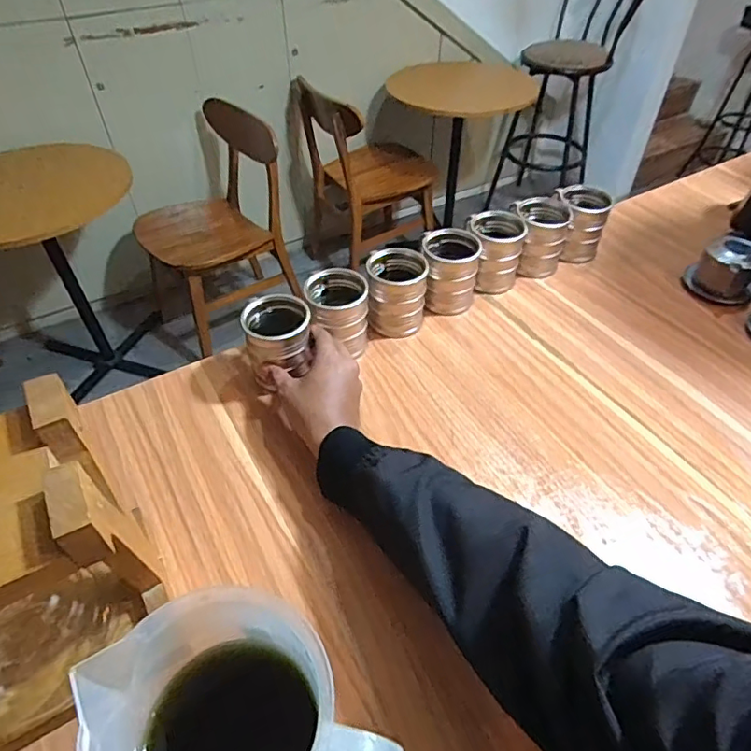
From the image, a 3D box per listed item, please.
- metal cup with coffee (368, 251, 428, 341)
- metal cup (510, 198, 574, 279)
[{"bbox_3d":[0.028,-0.109,0.678,0.069,0.092,0.071,0,47,0],"label":"metal cup with coffee"},{"bbox_3d":[0.231,-0.194,0.765,0.081,0.091,0.081,0,47,0],"label":"metal cup"}]

